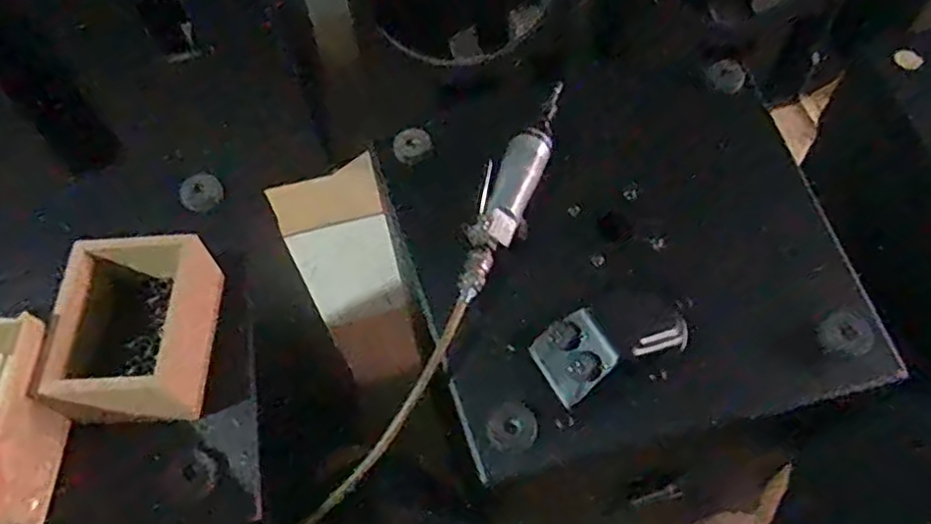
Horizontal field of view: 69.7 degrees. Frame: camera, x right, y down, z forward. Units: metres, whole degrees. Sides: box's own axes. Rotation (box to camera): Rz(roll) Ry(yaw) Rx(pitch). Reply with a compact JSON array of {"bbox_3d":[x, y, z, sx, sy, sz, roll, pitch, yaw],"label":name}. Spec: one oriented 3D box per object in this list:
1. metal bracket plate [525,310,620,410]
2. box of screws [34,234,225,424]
[{"bbox_3d":[0.090,0.077,0.556,0.061,0.006,0.061,-43,68,18],"label":"metal bracket plate"},{"bbox_3d":[-0.281,0.062,0.579,0.107,0.090,0.147,-2,59,2],"label":"box of screws"}]

